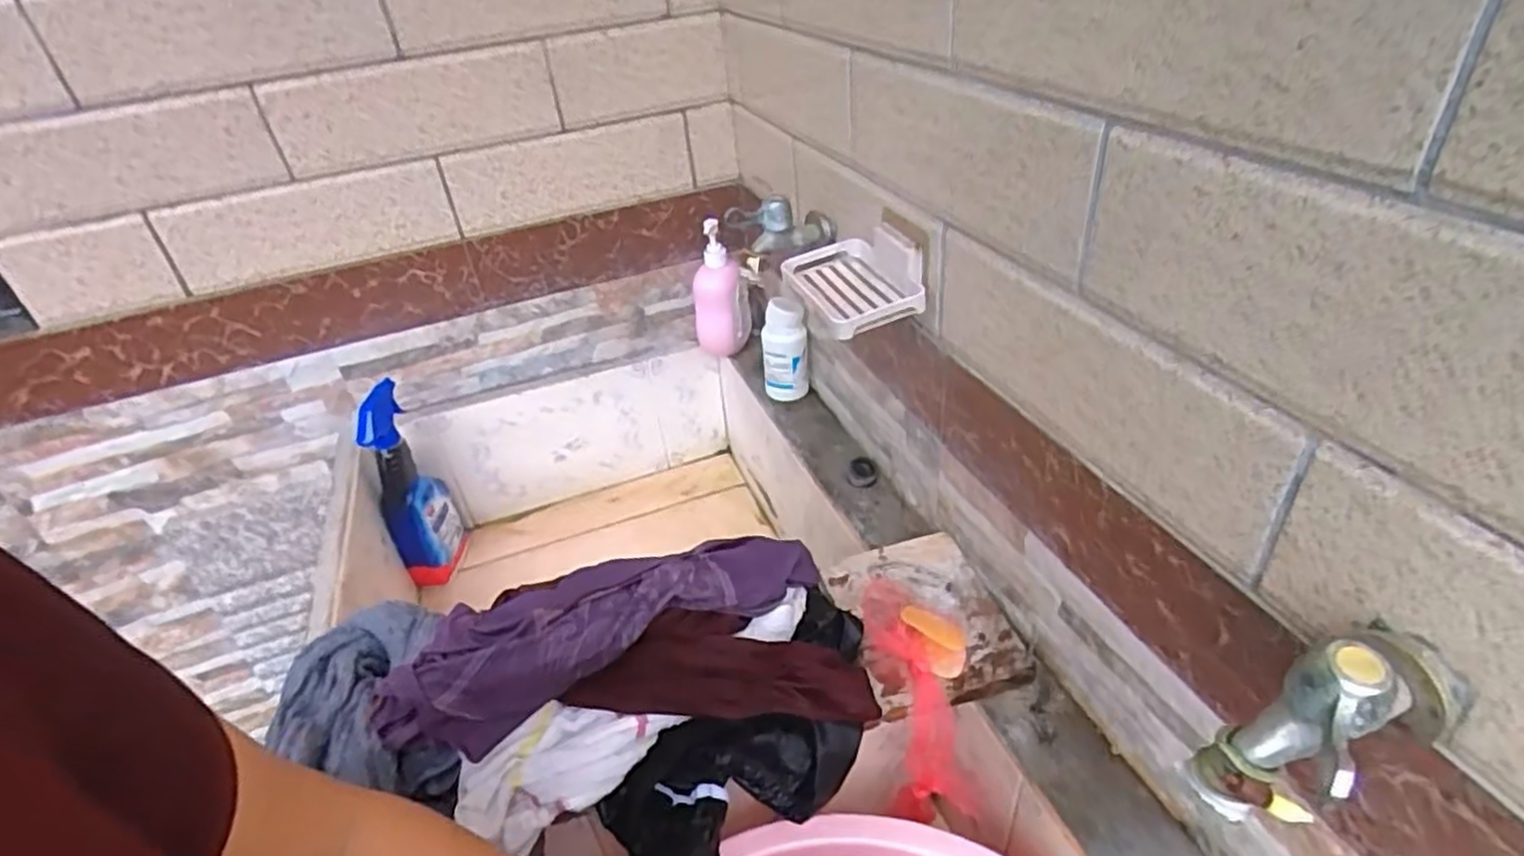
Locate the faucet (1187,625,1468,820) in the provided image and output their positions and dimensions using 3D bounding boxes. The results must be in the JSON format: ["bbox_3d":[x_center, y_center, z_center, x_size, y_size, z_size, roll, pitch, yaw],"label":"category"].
[{"bbox_3d":[0.228,0.111,0.298,0.107,0.069,0.043,-18,37,-17],"label":"faucet"}]

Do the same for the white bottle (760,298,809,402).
[{"bbox_3d":[0.029,-0.094,0.949,0.055,0.131,0.046,-4,36,3],"label":"white bottle"}]

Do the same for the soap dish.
[{"bbox_3d":[0.078,-0.129,0.644,0.096,0.048,0.144,-14,36,-11],"label":"soap dish"}]

